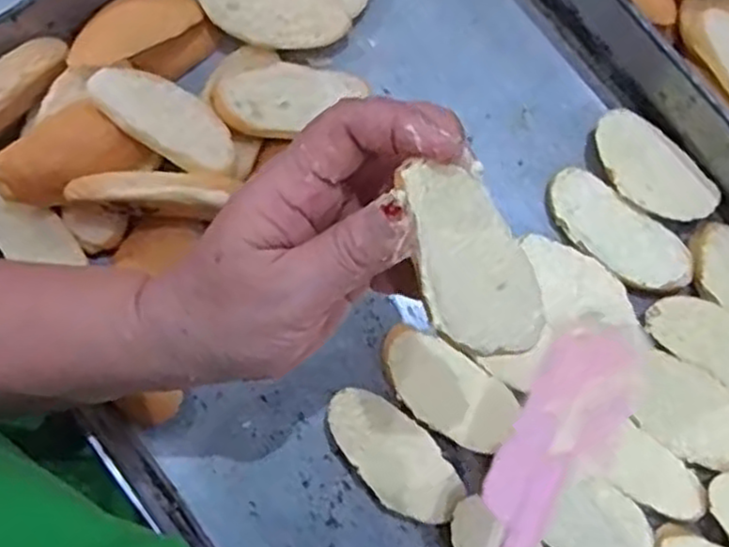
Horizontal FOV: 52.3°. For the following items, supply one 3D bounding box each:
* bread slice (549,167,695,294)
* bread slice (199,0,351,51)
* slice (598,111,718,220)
[{"bbox_3d":[0.146,-0.023,0.429,0.091,0.010,0.038,41,81,7],"label":"bread slice"},{"bbox_3d":[-0.055,-0.159,0.444,0.090,0.007,0.045,9,90,-7],"label":"bread slice"},{"bbox_3d":[0.166,-0.059,0.432,0.042,0.014,0.078,-42,82,-9],"label":"slice"}]

